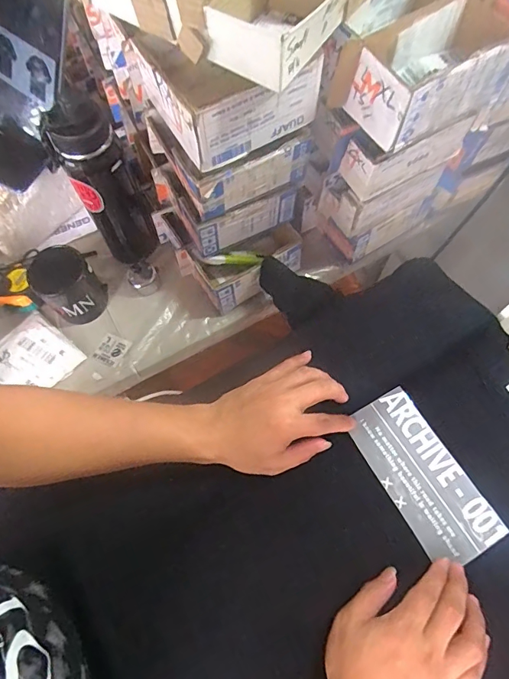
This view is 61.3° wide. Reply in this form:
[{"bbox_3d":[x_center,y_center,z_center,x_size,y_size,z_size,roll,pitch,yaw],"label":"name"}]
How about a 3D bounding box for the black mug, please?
[{"bbox_3d":[-0.279,-0.077,0.654,0.076,0.085,0.085,40,74,16],"label":"black mug"}]

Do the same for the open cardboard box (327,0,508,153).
[{"bbox_3d":[0.193,-0.290,0.463,0.189,0.075,0.091,-30,70,-10],"label":"open cardboard box"}]

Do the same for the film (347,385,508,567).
[{"bbox_3d":[0.176,0.142,0.453,0.083,0.008,0.174,-29,70,-10],"label":"film"}]

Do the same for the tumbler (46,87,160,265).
[{"bbox_3d":[-0.205,-0.204,0.623,0.072,0.304,0.074,0,68,1],"label":"tumbler"}]

